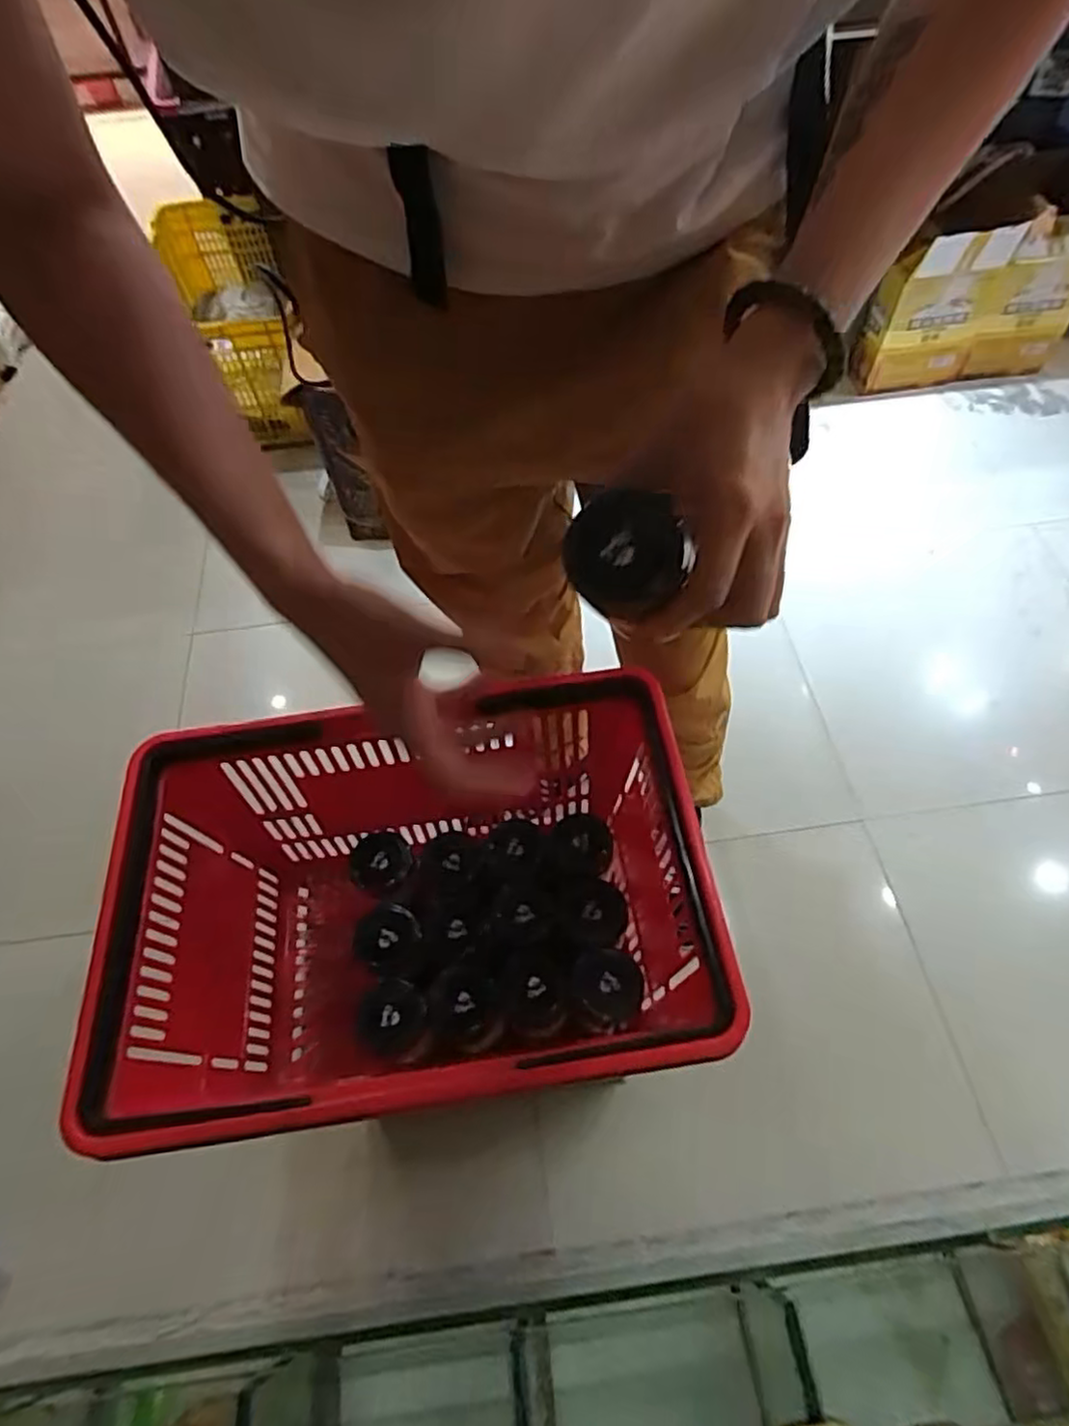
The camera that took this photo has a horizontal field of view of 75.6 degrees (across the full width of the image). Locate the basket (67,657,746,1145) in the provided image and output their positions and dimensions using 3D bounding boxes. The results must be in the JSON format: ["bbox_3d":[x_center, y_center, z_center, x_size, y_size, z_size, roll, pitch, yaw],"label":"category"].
[{"bbox_3d":[-0.098,0.198,0.661,0.459,0.283,0.314,-9,59,-2],"label":"basket"}]

